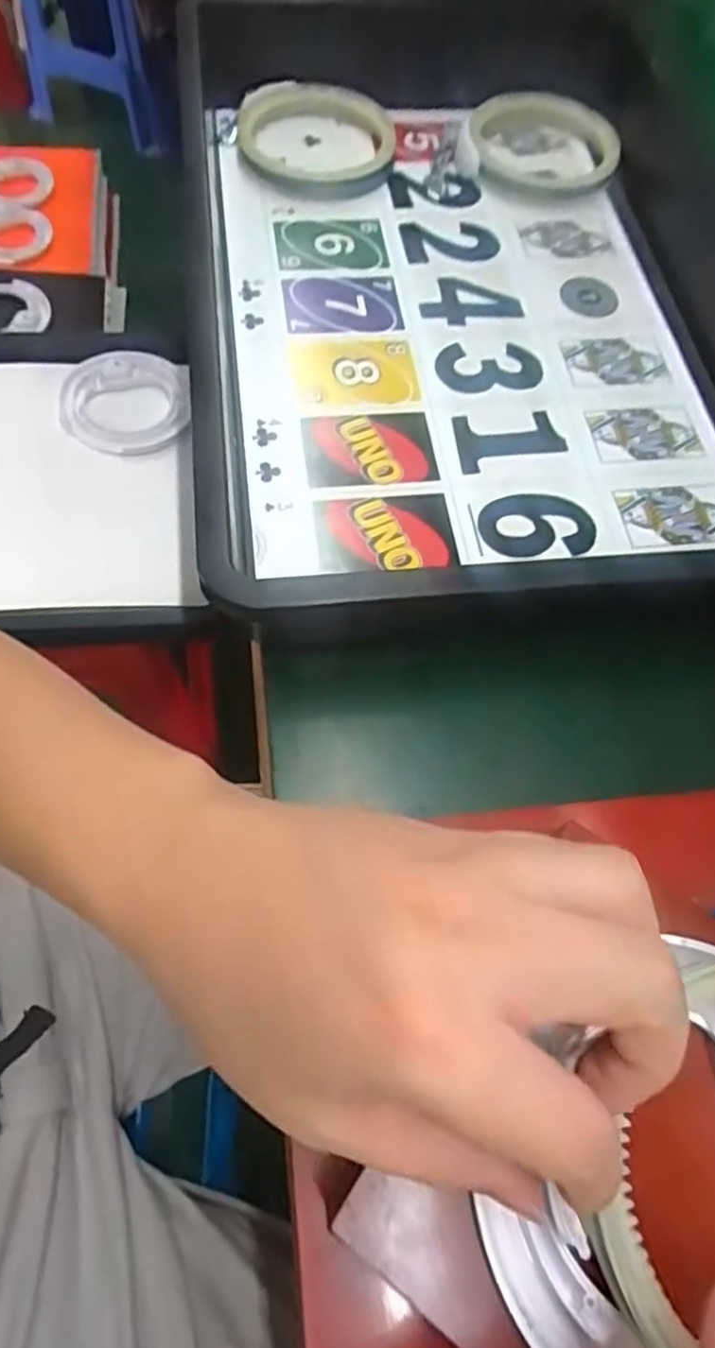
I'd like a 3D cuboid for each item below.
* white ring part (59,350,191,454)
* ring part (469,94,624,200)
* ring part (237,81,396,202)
[{"bbox_3d":[-0.247,-0.292,0.748,0.131,0.021,0.130,-6,66,-8],"label":"white ring part"},{"bbox_3d":[0.153,-0.439,0.581,0.122,0.023,0.112,1,65,-3],"label":"ring part"},{"bbox_3d":[-0.034,-0.438,0.568,0.123,0.024,0.127,-1,65,-4],"label":"ring part"}]

